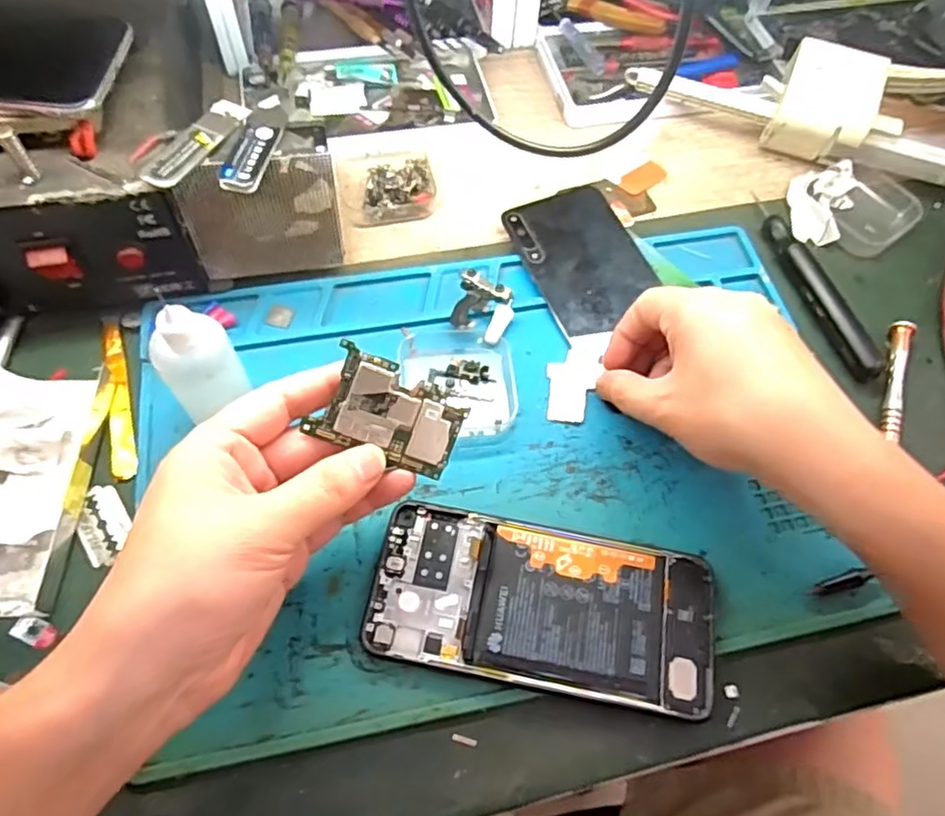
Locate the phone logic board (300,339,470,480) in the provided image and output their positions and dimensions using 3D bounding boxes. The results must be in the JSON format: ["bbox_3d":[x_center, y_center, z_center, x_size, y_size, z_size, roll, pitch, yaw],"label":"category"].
[{"bbox_3d":[-0.034,0.003,0.274,0.060,0.004,0.039,25,90,-14],"label":"phone logic board"}]

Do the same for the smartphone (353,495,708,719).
[{"bbox_3d":[0.032,0.092,0.301,0.156,0.011,0.073,11,63,2],"label":"smartphone"}]

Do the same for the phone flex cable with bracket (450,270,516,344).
[{"bbox_3d":[0.007,-0.062,0.382,0.035,0.006,0.050,11,63,2],"label":"phone flex cable with bracket"}]

